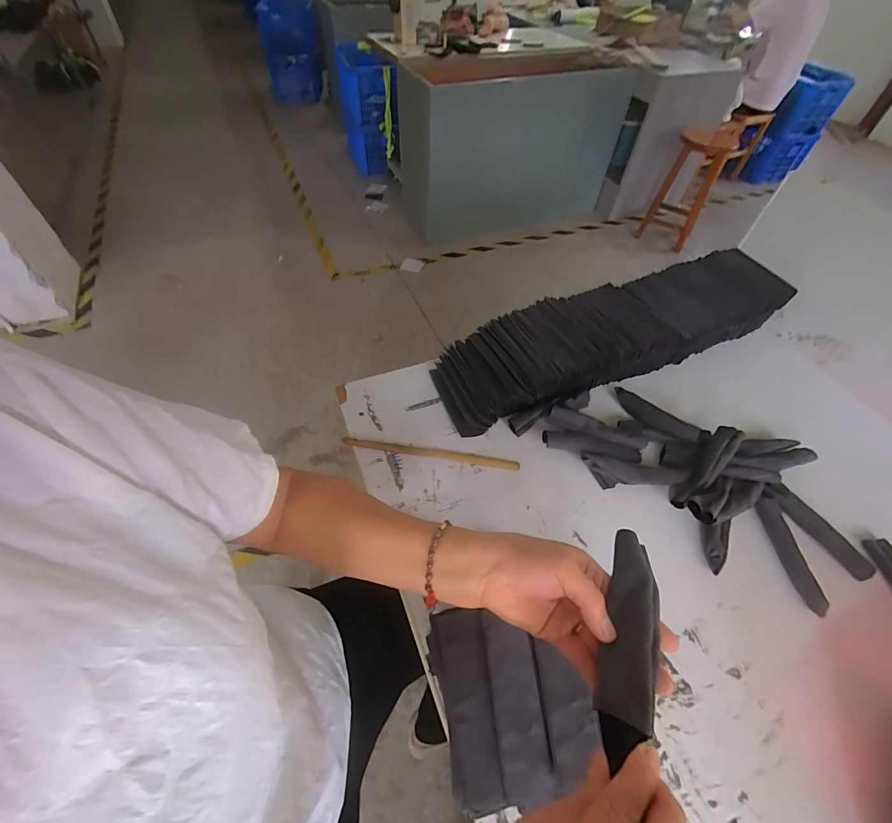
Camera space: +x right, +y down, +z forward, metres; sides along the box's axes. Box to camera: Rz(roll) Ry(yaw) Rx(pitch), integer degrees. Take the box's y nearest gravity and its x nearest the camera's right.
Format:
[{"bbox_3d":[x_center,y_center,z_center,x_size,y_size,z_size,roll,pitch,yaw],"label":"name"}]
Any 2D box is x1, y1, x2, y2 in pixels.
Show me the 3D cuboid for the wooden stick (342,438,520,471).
[{"bbox_3d":[-0.023,0.061,0.602,0.266,0.012,0.016,7,54,4],"label":"wooden stick"}]

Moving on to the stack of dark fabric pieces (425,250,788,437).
[{"bbox_3d":[0.308,-0.144,0.701,0.669,0.102,0.165,-18,56,-14],"label":"stack of dark fabric pieces"}]

